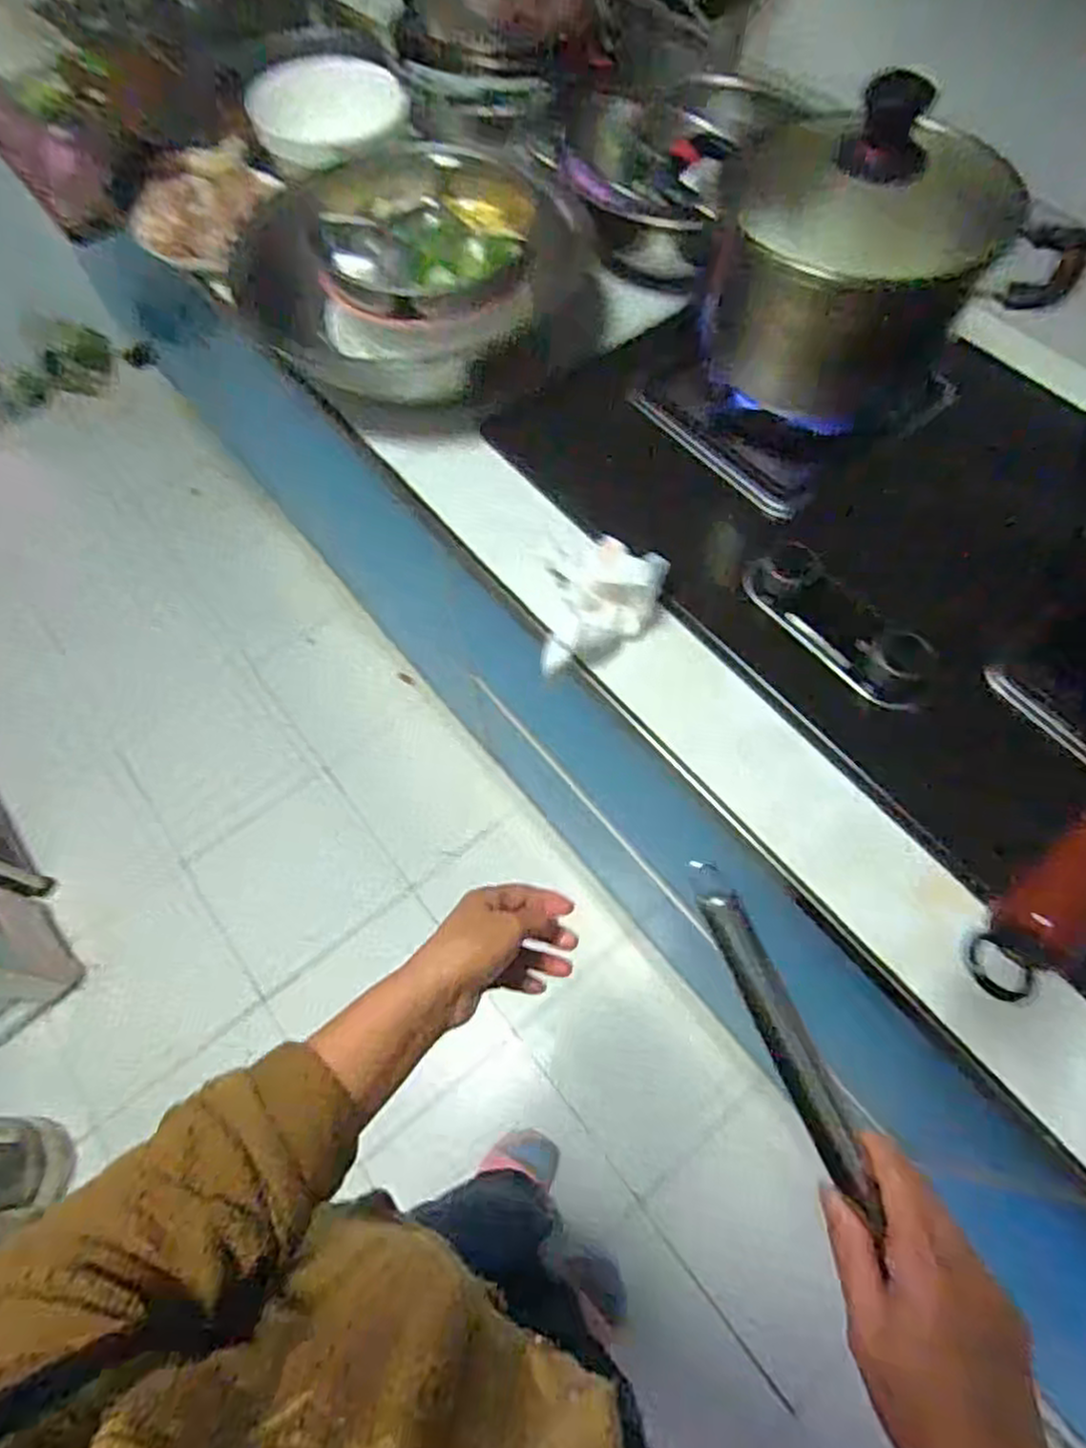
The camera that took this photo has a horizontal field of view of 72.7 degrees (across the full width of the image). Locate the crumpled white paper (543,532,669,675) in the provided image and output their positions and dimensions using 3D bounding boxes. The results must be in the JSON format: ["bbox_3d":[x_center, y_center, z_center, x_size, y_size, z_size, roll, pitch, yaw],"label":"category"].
[{"bbox_3d":[0.050,-0.086,0.597,0.090,0.074,0.105,5,64,5],"label":"crumpled white paper"}]

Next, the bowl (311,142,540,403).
[{"bbox_3d":[-0.110,-0.457,0.735,0.209,0.099,0.222,-1,63,2],"label":"bowl"}]

